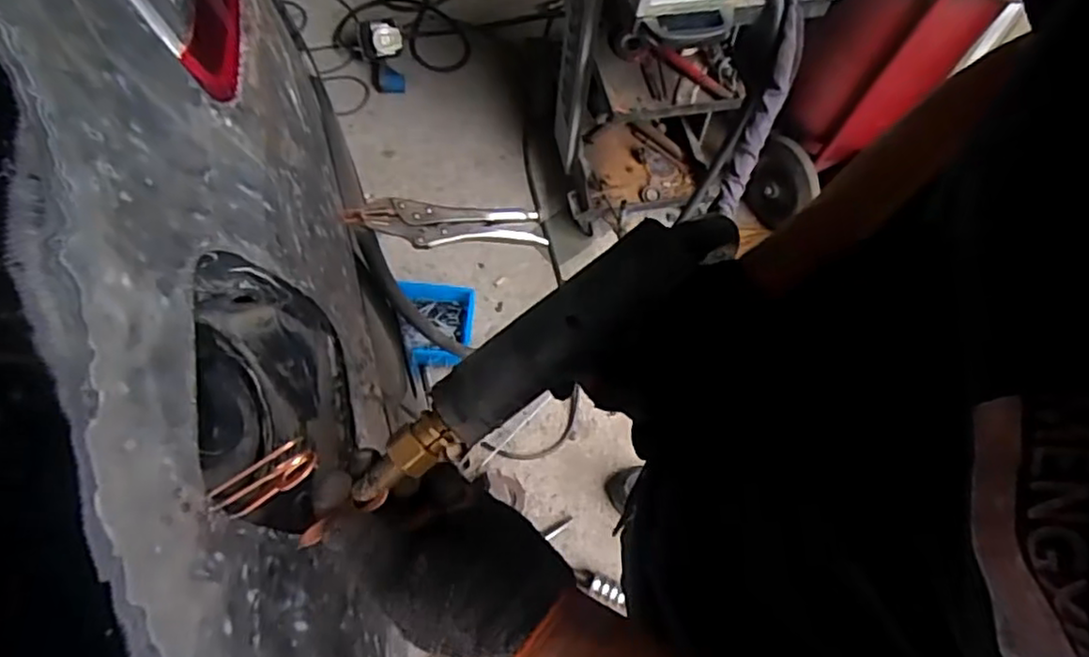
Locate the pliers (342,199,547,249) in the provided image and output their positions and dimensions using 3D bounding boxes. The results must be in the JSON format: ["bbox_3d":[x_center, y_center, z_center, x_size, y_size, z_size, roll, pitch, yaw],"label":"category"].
[{"bbox_3d":[-0.107,-0.114,0.738,0.219,0.016,0.056,0,62,-23],"label":"pliers"}]

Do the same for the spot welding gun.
[{"bbox_3d":[-0.032,0.028,0.364,0.314,0.034,0.050,-32,67,2],"label":"spot welding gun"}]

